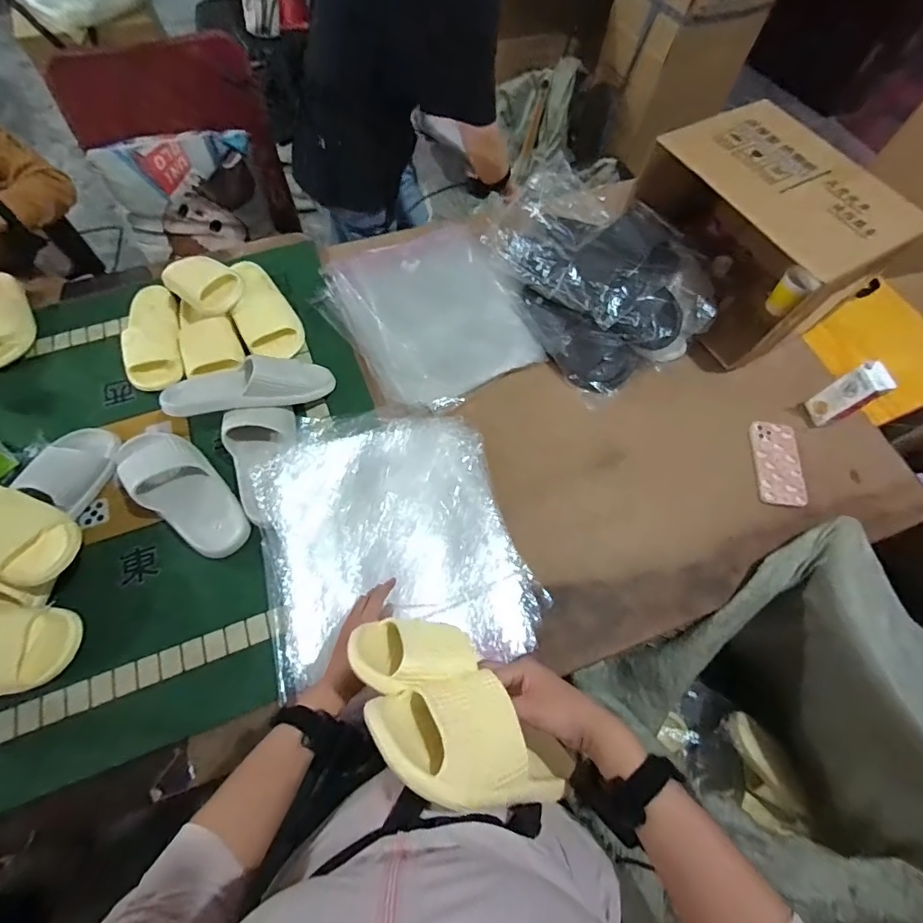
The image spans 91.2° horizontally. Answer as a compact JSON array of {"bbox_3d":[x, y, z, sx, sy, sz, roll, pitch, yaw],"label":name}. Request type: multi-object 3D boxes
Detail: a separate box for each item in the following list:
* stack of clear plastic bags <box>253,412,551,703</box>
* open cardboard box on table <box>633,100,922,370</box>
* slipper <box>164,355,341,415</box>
[{"bbox_3d":[-0.103,0.098,0.699,0.386,0.048,0.398,-8,66,-5],"label":"stack of clear plastic bags"},{"bbox_3d":[0.561,-0.433,0.890,0.285,0.255,0.398,-26,69,-14],"label":"open cardboard box on table"},{"bbox_3d":[-0.365,-0.133,0.785,0.273,0.072,0.094,-14,66,-9],"label":"slipper"}]

